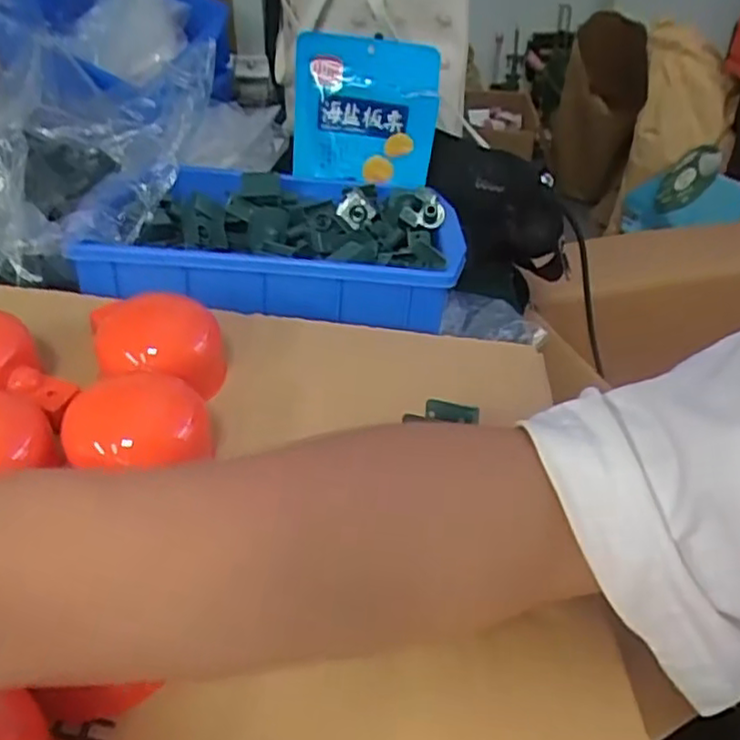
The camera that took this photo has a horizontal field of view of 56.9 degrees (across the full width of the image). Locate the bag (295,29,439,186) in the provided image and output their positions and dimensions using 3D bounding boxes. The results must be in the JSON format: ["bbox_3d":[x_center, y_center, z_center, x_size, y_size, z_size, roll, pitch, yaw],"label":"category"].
[{"bbox_3d":[-0.003,-0.209,0.553,0.113,0.107,0.042,1,31,-13],"label":"bag"}]

